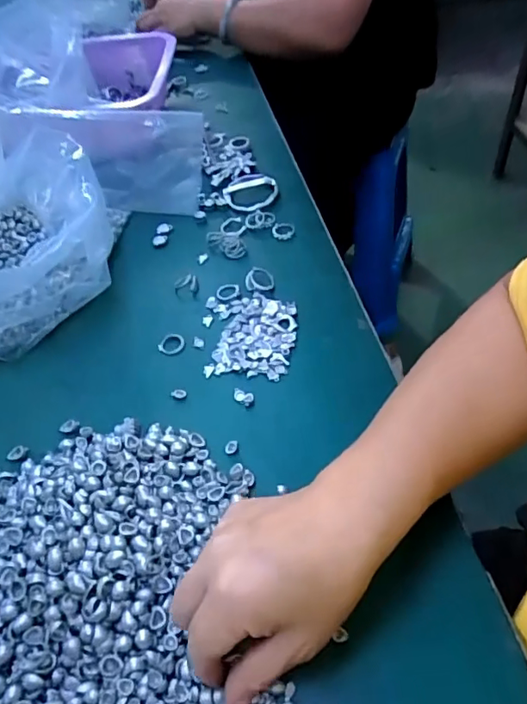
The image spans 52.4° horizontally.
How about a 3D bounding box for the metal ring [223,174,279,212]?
[{"bbox_3d":[-0.012,-0.176,0.592,0.058,0.012,0.064,-32,53,-20],"label":"metal ring"}]

